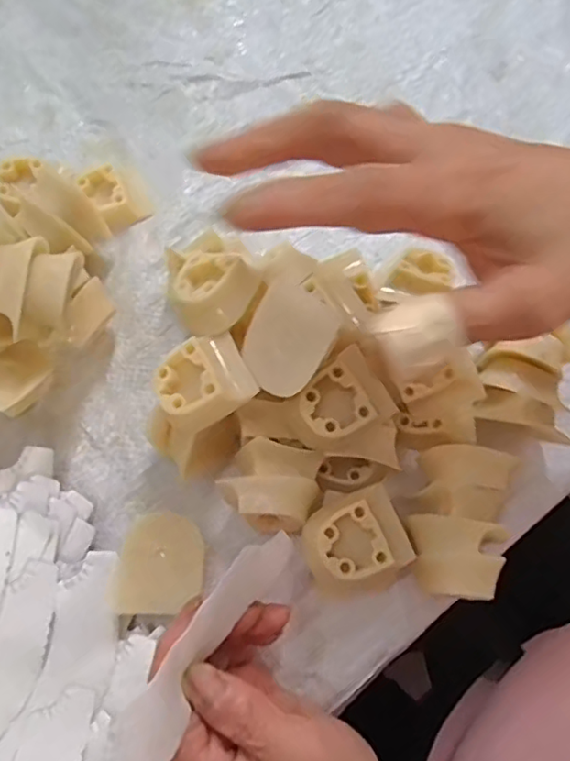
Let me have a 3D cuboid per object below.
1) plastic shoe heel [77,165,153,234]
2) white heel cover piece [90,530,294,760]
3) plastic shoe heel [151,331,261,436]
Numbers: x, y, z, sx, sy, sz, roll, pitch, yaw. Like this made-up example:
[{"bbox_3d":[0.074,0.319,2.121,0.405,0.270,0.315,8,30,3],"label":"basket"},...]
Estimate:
[{"bbox_3d":[-0.102,-0.107,0.343,0.025,0.015,0.038,-37,79,-11],"label":"plastic shoe heel"},{"bbox_3d":[-0.029,0.099,0.207,0.024,0.032,0.112,38,46,9],"label":"white heel cover piece"},{"bbox_3d":[-0.037,0.001,0.263,0.041,0.025,0.036,-28,78,-9],"label":"plastic shoe heel"}]

